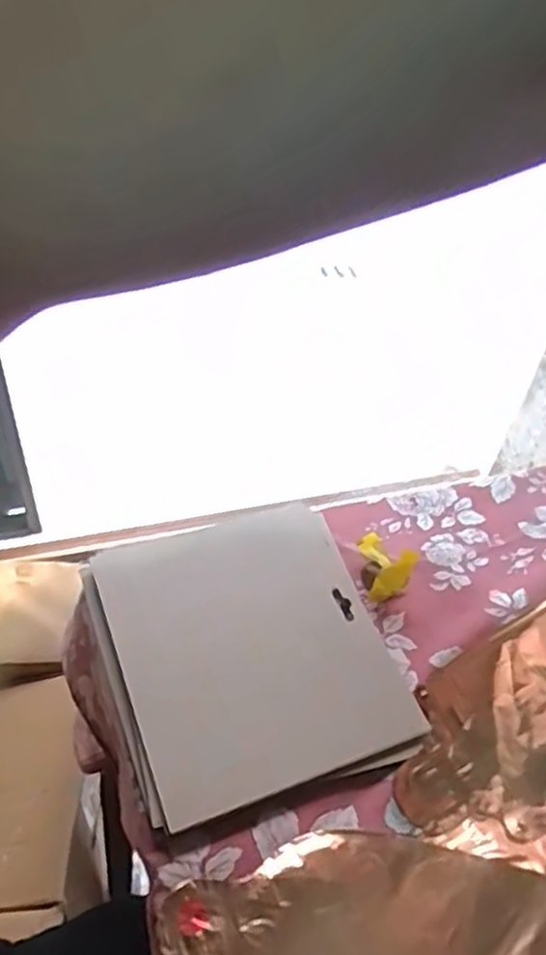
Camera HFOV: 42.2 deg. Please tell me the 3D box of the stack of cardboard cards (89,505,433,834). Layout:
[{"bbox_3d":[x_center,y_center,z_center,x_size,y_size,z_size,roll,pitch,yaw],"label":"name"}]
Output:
[{"bbox_3d":[-0.021,0.107,0.471,0.172,0.022,0.205,-13,49,-17],"label":"stack of cardboard cards"}]

